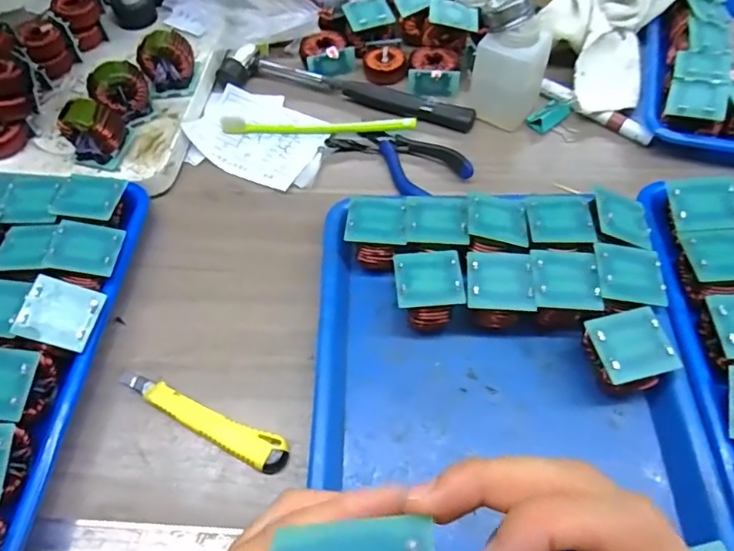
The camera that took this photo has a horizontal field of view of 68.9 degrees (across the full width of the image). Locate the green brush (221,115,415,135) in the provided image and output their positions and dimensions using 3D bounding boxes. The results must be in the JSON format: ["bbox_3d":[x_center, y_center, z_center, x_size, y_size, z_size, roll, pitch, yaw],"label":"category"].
[{"bbox_3d":[-0.047,-0.147,0.513,0.185,0.013,0.015,1,59,4],"label":"green brush"}]

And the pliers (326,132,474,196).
[{"bbox_3d":[0.029,-0.110,0.489,0.127,0.020,0.057,36,66,22],"label":"pliers"}]

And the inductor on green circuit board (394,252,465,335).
[{"bbox_3d":[0.045,0.013,0.396,0.046,0.045,0.048,-3,58,1],"label":"inductor on green circuit board"}]

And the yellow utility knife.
[{"bbox_3d":[-0.115,0.099,0.374,0.136,0.011,0.023,24,62,16],"label":"yellow utility knife"}]

